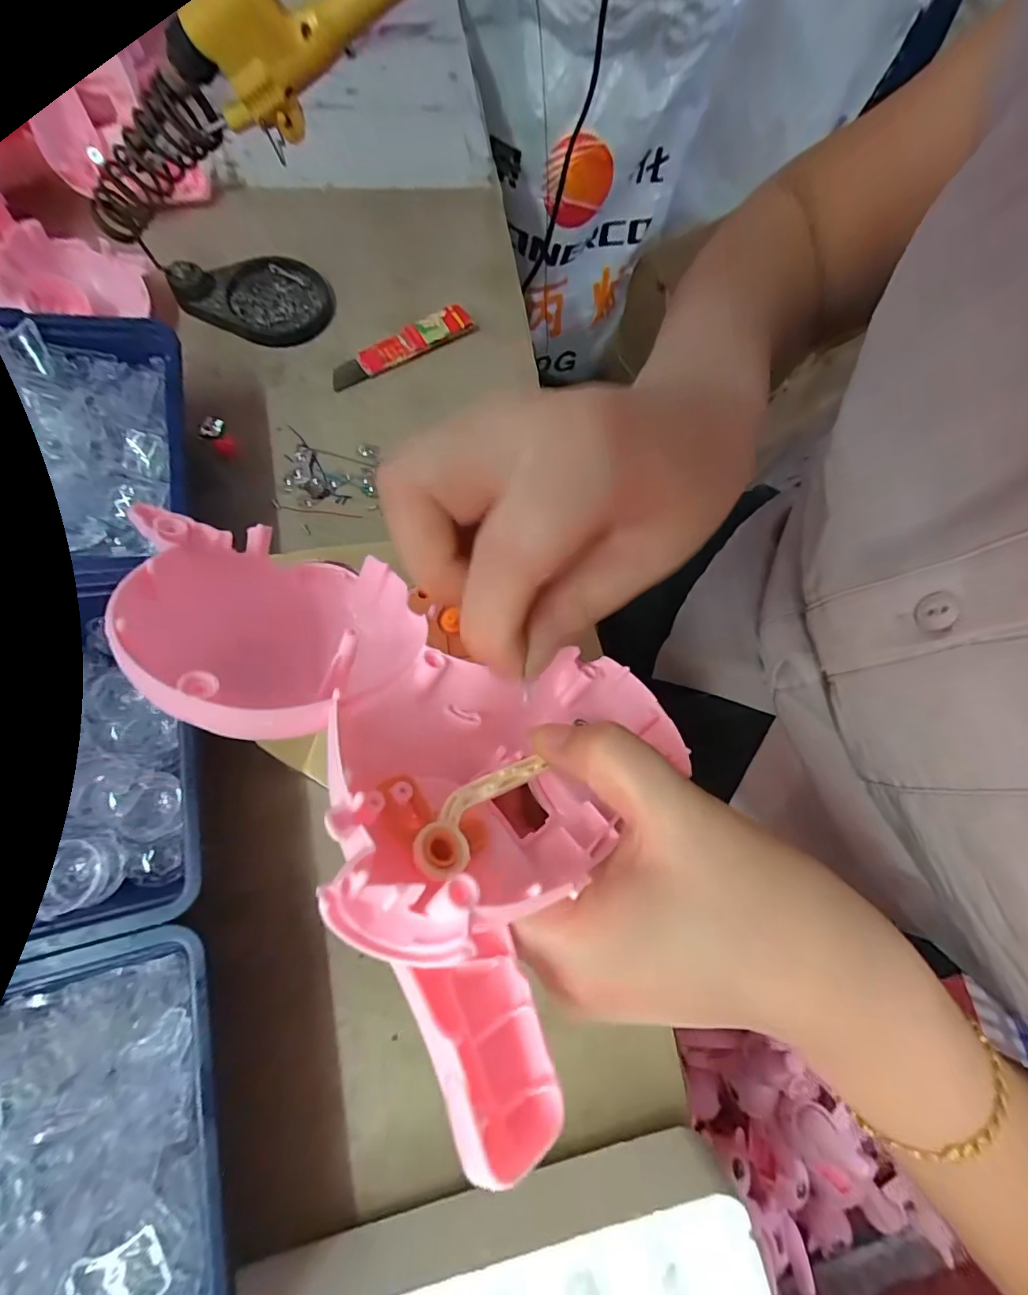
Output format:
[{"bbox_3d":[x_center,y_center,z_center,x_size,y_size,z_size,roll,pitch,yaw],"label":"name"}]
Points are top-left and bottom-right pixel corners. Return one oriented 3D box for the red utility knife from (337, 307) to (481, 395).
[{"bbox_3d":[-0.075,-0.203,0.326,0.105,0.011,0.022,-34,80,-14],"label":"red utility knife"}]

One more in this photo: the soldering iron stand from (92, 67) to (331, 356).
[{"bbox_3d":[-0.172,-0.250,0.281,0.107,0.106,0.067,20,73,0],"label":"soldering iron stand"}]

